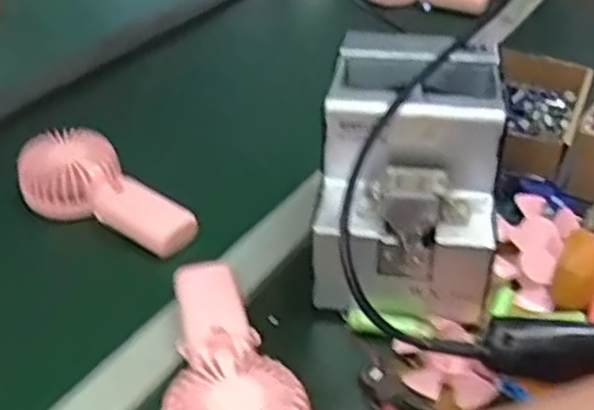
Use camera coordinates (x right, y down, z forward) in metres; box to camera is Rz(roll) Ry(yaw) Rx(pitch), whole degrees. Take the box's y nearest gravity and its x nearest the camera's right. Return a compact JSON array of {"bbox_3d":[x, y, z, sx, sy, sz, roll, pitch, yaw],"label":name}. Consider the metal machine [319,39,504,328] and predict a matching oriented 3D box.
[{"bbox_3d":[0.084,-0.021,0.563,0.124,0.149,0.178,4,36,8],"label":"metal machine"}]

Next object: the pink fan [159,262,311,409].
[{"bbox_3d":[-0.042,0.104,0.491,0.087,0.038,0.175,-4,36,-4],"label":"pink fan"}]

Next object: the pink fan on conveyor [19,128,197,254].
[{"bbox_3d":[-0.165,-0.009,0.665,0.173,0.043,0.075,27,43,16],"label":"pink fan on conveyor"}]

